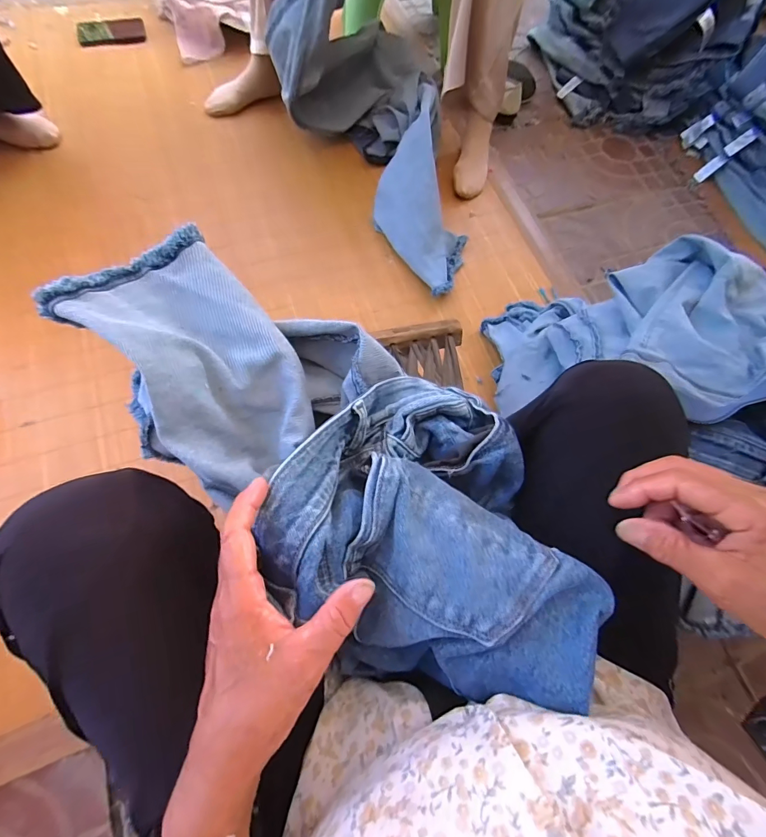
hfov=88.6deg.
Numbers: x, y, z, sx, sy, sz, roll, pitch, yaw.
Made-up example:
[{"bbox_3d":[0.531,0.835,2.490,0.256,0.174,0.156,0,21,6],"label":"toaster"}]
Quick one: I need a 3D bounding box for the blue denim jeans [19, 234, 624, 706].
[{"bbox_3d":[-0.042,0.009,0.333,0.465,0.134,0.215,39,74,17],"label":"blue denim jeans"}]

